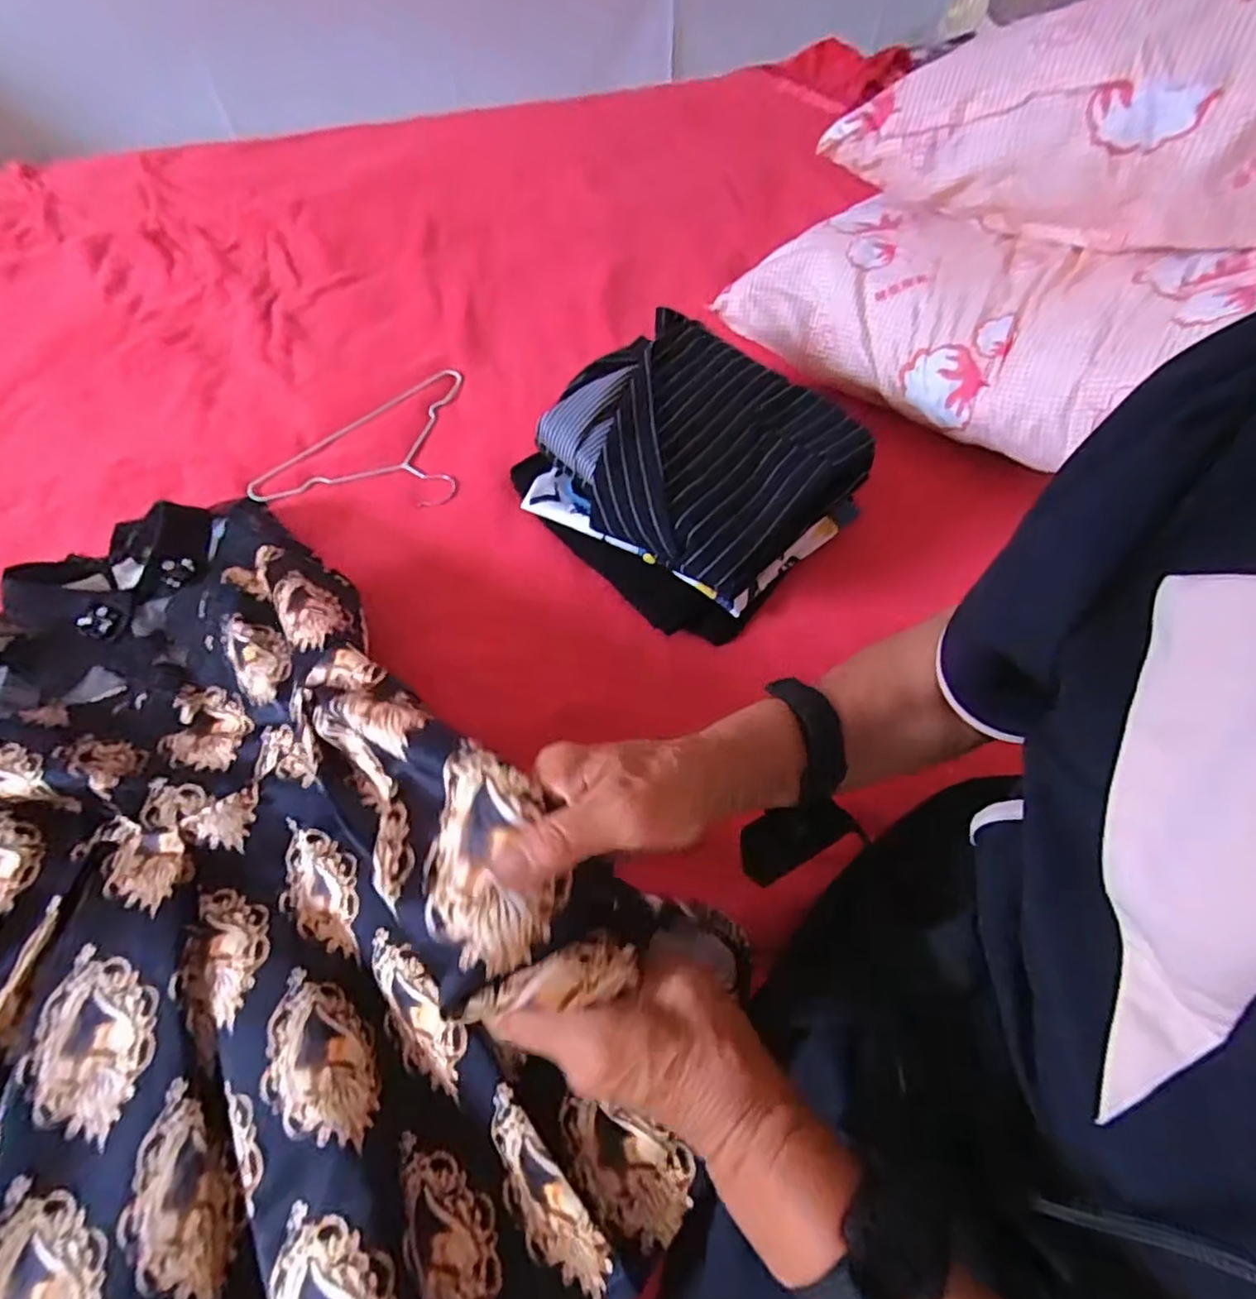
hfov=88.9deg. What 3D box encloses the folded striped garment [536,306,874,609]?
[{"bbox_3d":[0.065,-0.191,0.606,0.273,0.070,0.233,37,66,20],"label":"folded striped garment"}]

